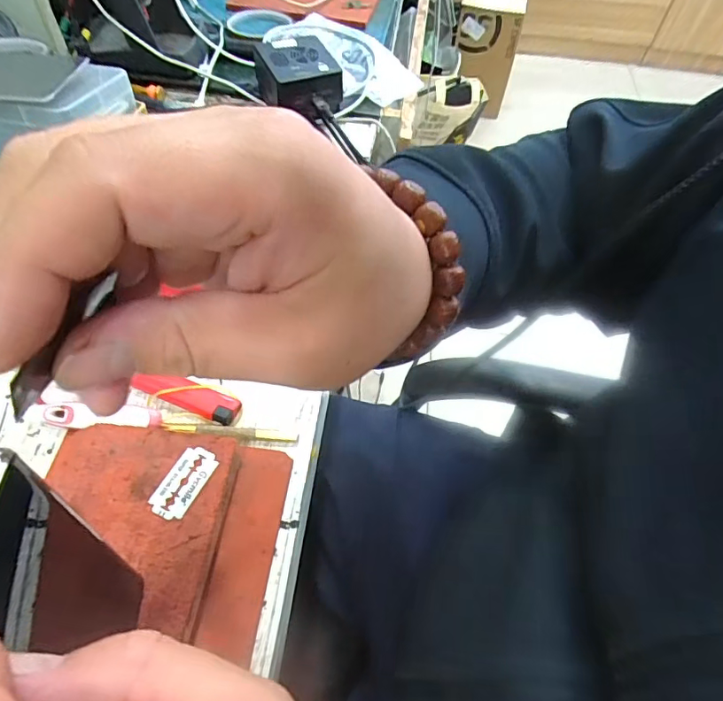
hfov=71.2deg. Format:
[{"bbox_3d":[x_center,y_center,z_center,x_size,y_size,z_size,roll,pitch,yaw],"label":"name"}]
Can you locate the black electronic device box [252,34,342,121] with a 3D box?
[{"bbox_3d":[-0.066,-0.294,0.541,0.079,0.043,0.091,-18,58,-15],"label":"black electronic device box"}]

